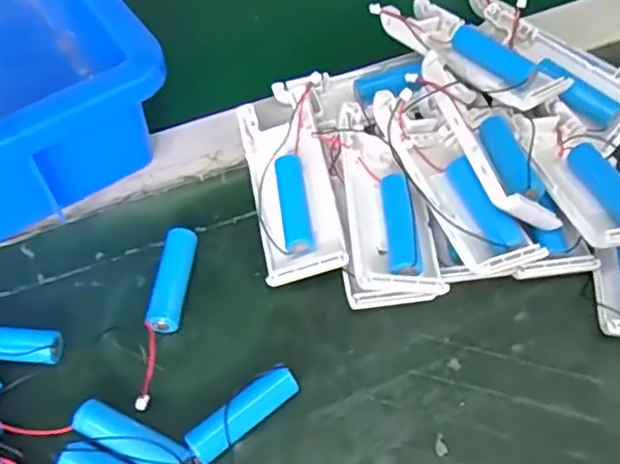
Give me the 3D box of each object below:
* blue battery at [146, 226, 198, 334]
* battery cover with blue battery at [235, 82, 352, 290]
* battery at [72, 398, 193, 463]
[{"bbox_3d":[-0.063,0.022,0.302,0.013,0.014,0.053,4,56,4],"label":"blue battery"},{"bbox_3d":[-0.009,-0.024,0.324,0.038,0.027,0.101,-10,56,-5],"label":"battery cover with blue battery"},{"bbox_3d":[-0.071,0.084,0.260,0.049,0.011,0.016,21,59,15],"label":"battery"}]

